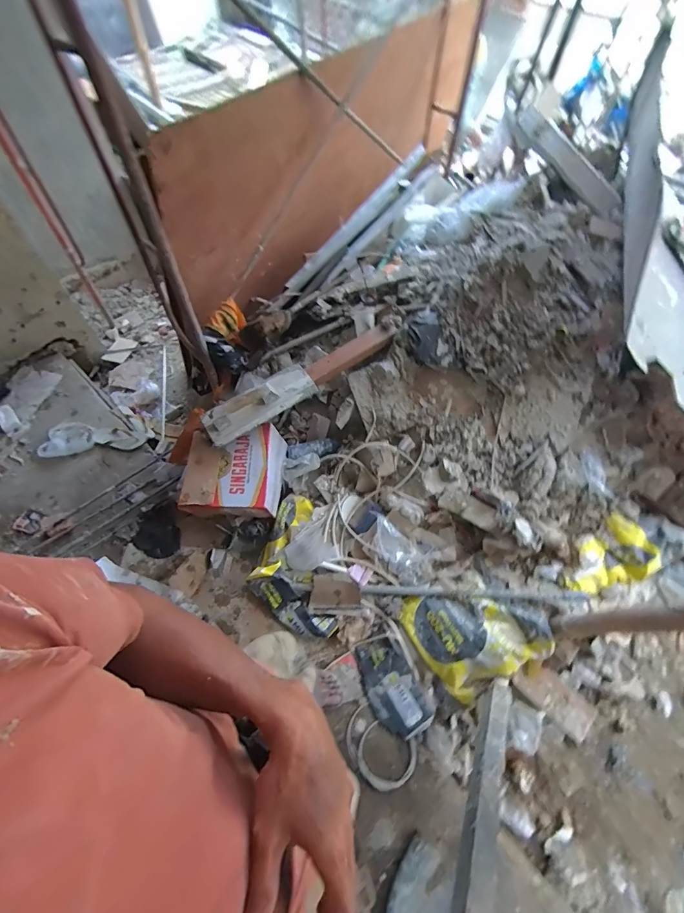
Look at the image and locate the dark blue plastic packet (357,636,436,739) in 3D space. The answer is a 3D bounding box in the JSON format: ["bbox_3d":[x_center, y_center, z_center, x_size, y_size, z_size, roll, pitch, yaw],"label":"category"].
[{"bbox_3d":[0.160,0.750,1.231,0.170,0.041,0.298,-26,63,-15],"label":"dark blue plastic packet"}]

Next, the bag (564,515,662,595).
[{"bbox_3d":[0.975,0.401,1.380,0.357,0.100,0.221,-33,65,-18],"label":"bag"}]

